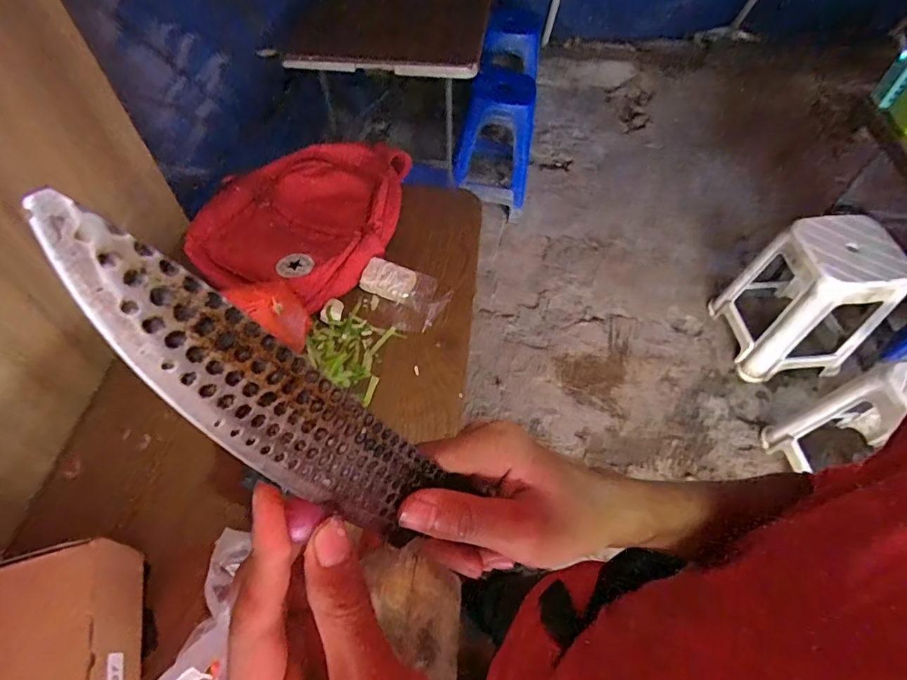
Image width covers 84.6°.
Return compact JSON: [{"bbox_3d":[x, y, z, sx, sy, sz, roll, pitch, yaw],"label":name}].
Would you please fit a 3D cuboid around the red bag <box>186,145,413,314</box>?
[{"bbox_3d":[-0.277,-0.278,1.044,0.325,0.101,0.490,21,56,13],"label":"red bag"}]

